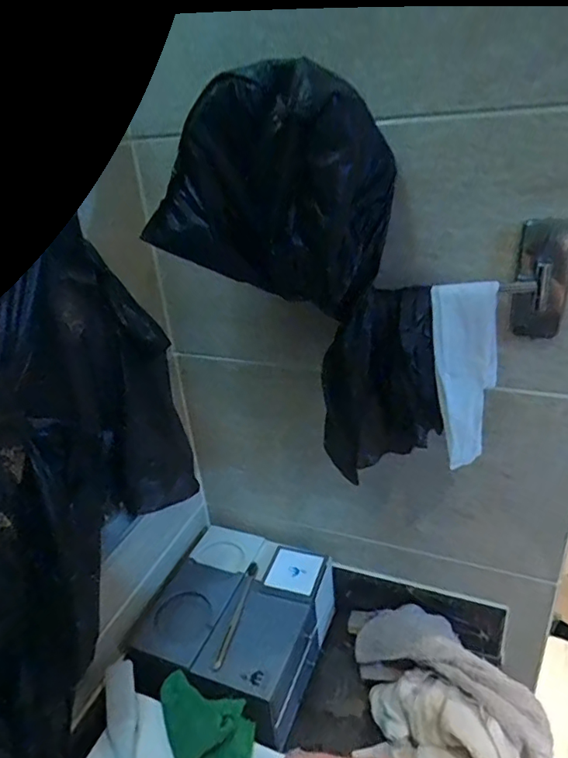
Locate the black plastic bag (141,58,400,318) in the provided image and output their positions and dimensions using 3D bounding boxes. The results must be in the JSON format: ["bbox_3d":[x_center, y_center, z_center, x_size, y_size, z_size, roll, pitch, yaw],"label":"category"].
[{"bbox_3d":[-0.015,-0.183,0.517,0.217,0.200,0.102,4,29,18],"label":"black plastic bag"}]

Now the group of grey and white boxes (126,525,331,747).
[{"bbox_3d":[-0.067,0.377,0.823,0.231,0.119,0.248,6,30,22],"label":"group of grey and white boxes"}]

